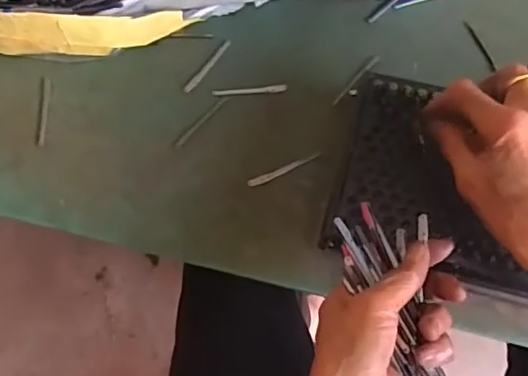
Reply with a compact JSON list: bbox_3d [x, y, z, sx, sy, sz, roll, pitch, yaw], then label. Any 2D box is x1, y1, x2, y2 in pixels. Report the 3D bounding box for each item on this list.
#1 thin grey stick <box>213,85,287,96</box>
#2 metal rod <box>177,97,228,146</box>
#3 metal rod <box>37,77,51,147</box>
[{"bbox_3d":[-0.013,-0.091,0.529,0.067,0.004,0.006,-6,71,-3],"label":"thin grey stick"},{"bbox_3d":[-0.056,-0.062,0.518,0.006,0.004,0.063,39,75,12],"label":"metal rod"},{"bbox_3d":[-0.200,-0.070,0.517,0.008,0.004,0.069,-4,71,-2],"label":"metal rod"}]

